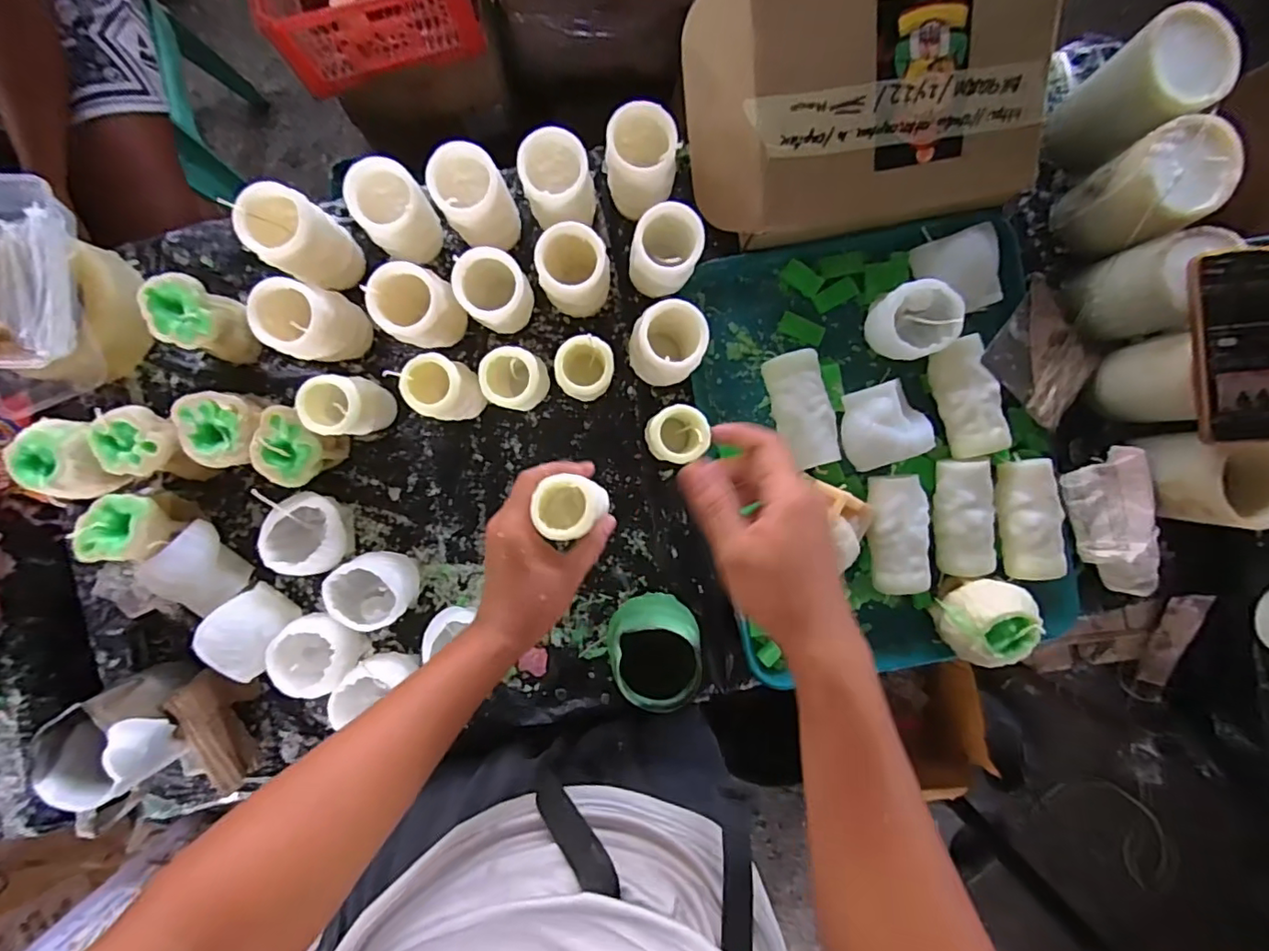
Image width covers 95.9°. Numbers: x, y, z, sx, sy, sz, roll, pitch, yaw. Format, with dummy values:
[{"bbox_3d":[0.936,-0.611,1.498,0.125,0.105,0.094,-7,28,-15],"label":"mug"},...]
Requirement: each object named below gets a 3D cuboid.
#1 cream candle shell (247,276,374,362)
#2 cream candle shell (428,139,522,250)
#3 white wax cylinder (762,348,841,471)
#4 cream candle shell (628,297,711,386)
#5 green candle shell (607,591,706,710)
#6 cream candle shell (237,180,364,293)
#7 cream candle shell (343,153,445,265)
[{"bbox_3d":[-0.292,-0.136,0.532,0.063,0.111,0.068,20,92,-2],"label":"cream candle shell"},{"bbox_3d":[-0.140,-0.245,0.517,0.057,0.109,0.058,0,92,-1],"label":"cream candle shell"},{"bbox_3d":[0.166,-0.066,0.575,0.053,0.053,0.112,-16,92,0],"label":"white wax cylinder"},{"bbox_3d":[0.028,-0.119,0.540,0.068,0.108,0.066,28,92,-2],"label":"cream candle shell"},{"bbox_3d":[0.025,0.167,0.553,0.085,0.104,0.082,0,92,-1],"label":"green candle shell"},{"bbox_3d":[-0.300,-0.212,0.523,0.067,0.094,0.062,0,92,-1],"label":"cream candle shell"},{"bbox_3d":[-0.214,-0.233,0.519,0.059,0.096,0.065,27,92,-2],"label":"cream candle shell"}]

